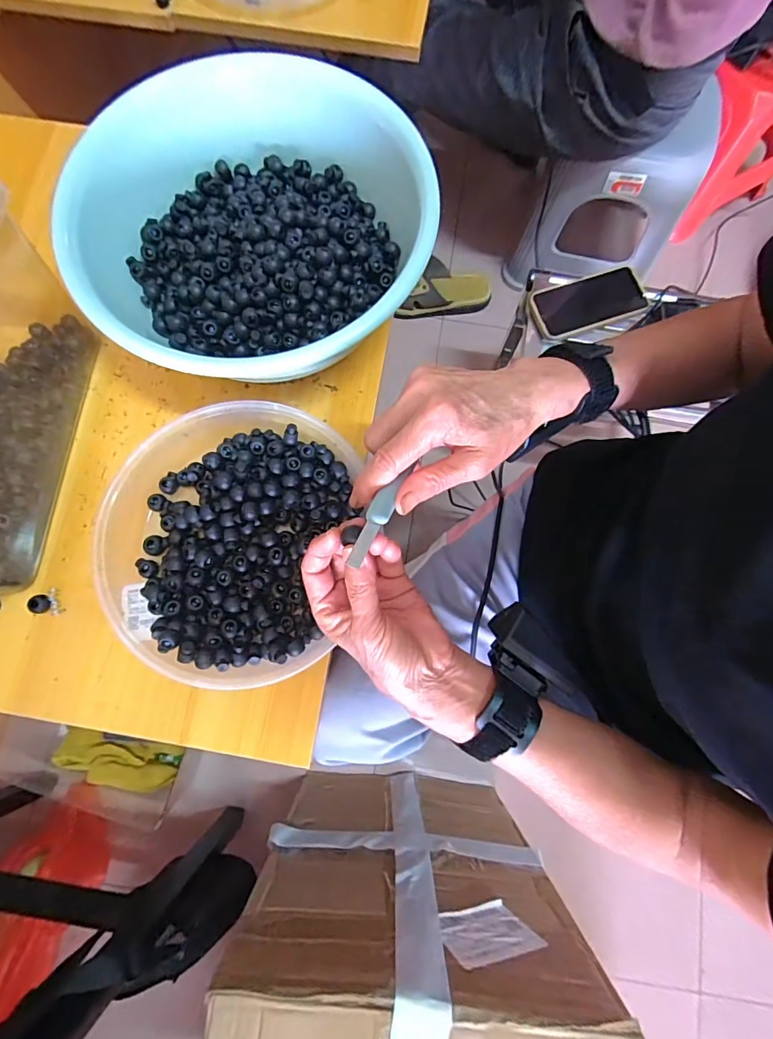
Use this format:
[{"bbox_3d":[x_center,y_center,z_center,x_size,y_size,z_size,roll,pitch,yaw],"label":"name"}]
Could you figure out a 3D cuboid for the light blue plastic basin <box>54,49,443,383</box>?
[{"bbox_3d":[-0.115,-0.244,0.400,0.266,0.091,0.287,0,79,-1],"label":"light blue plastic basin"}]

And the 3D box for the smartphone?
[{"bbox_3d":[0.297,-0.322,0.656,0.165,0.014,0.084,-19,80,-5],"label":"smartphone"}]

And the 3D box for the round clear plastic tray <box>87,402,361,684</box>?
[{"bbox_3d":[-0.135,0.013,0.374,0.212,0.038,0.225,11,78,1],"label":"round clear plastic tray"}]

